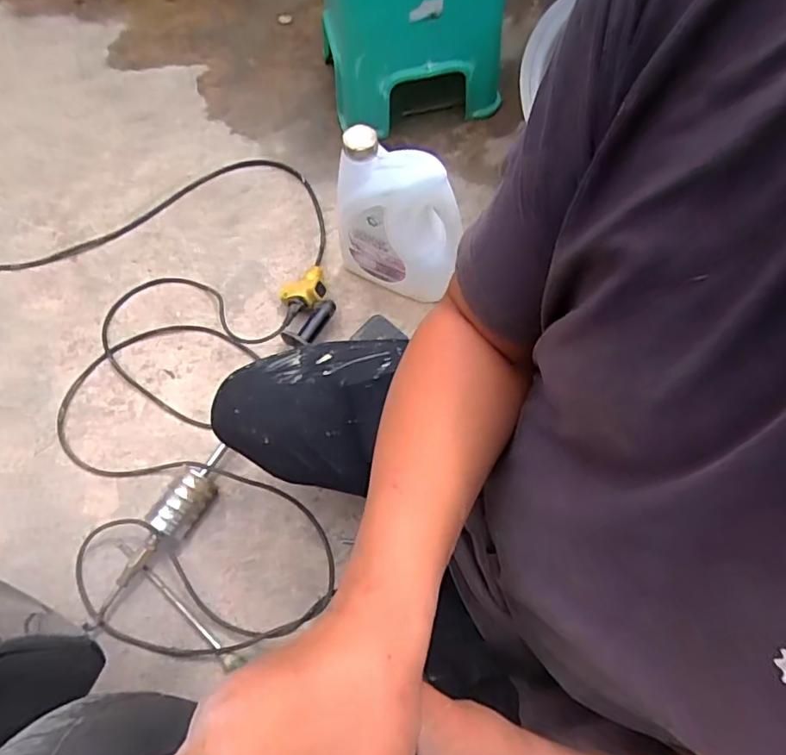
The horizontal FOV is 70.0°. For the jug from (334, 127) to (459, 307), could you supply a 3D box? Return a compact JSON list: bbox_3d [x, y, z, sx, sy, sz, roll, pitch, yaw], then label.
[{"bbox_3d":[0.007,-0.246,0.938,0.167,0.299,0.143,-22,66,-7],"label":"jug"}]

